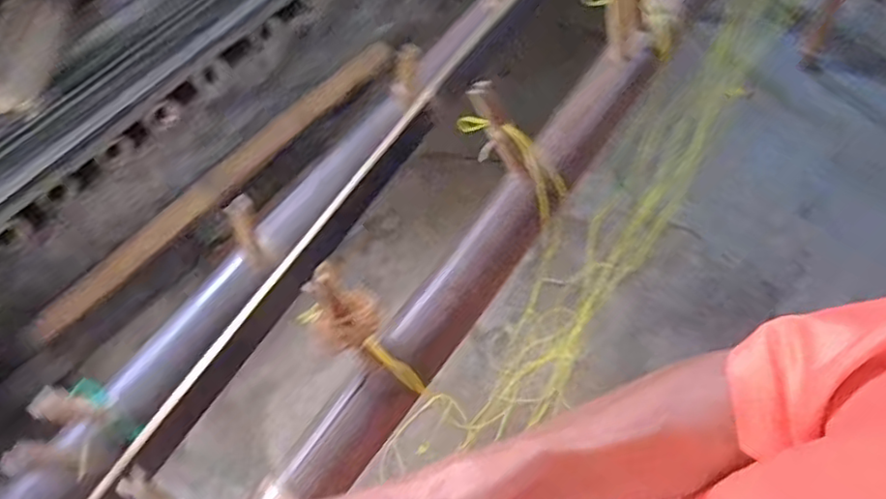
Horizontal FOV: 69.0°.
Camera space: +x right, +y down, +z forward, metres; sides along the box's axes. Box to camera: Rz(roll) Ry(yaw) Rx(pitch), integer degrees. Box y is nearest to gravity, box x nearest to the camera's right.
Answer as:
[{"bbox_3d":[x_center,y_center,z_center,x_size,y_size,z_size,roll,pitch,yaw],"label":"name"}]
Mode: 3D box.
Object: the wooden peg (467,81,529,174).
[{"bbox_3d":[0.043,-0.089,0.484,0.014,0.077,0.012,-35,19,-15],"label":"wooden peg"}]

